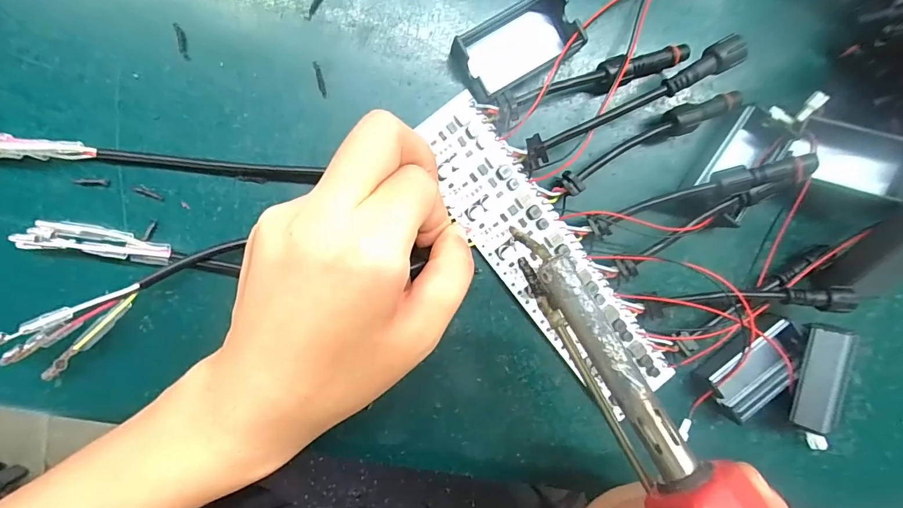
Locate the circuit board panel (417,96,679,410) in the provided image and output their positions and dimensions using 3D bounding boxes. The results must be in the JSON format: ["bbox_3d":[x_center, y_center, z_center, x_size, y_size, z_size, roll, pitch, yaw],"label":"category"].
[{"bbox_3d":[0.045,0.004,0.209,0.044,0.007,0.170,-42,97,1],"label":"circuit board panel"}]

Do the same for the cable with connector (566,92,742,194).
[{"bbox_3d":[0.092,-0.054,0.204,0.094,0.017,0.012,-28,99,-2],"label":"cable with connector"}]

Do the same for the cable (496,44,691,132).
[{"bbox_3d":[0.066,-0.081,0.200,0.094,0.016,0.015,-21,99,-3],"label":"cable"}]

